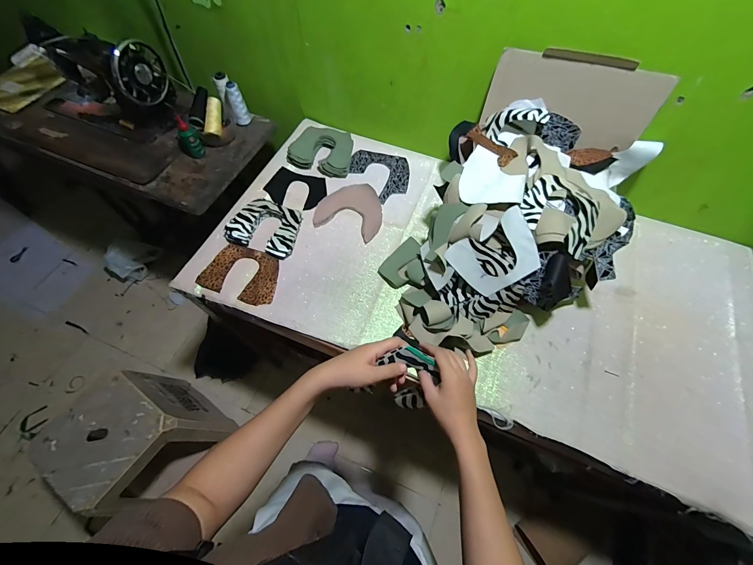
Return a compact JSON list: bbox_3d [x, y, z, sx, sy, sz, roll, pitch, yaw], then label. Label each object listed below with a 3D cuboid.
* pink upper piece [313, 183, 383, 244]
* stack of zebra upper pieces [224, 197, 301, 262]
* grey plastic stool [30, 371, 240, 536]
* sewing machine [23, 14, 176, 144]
[{"bbox_3d":[-0.058,-0.191,0.805,0.162,0.014,0.161,18,64,9],"label":"pink upper piece"},{"bbox_3d":[-0.261,-0.135,0.759,0.157,0.034,0.131,16,64,7],"label":"stack of zebra upper pieces"},{"bbox_3d":[-0.748,0.496,1.046,0.277,0.414,0.298,32,66,14],"label":"grey plastic stool"},{"bbox_3d":[-0.758,-0.544,0.844,0.398,0.205,0.158,17,64,8],"label":"sewing machine"}]

